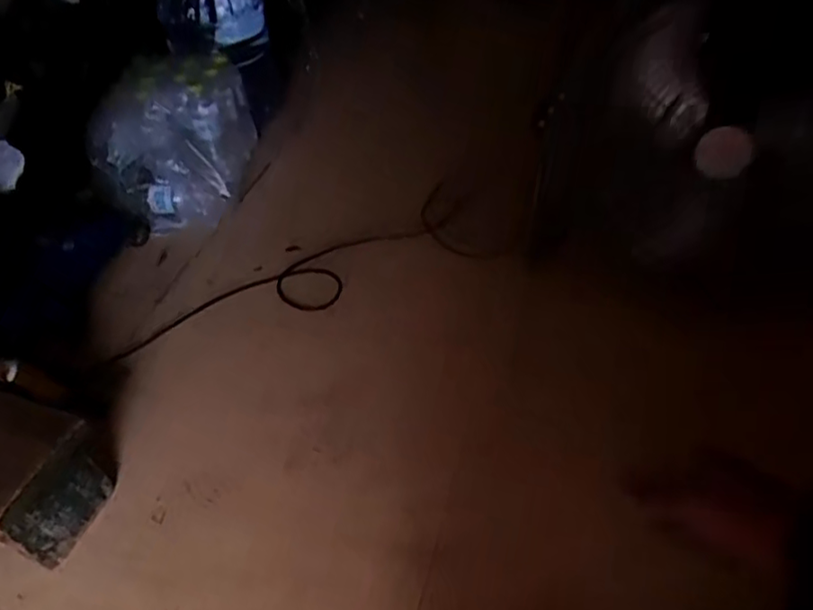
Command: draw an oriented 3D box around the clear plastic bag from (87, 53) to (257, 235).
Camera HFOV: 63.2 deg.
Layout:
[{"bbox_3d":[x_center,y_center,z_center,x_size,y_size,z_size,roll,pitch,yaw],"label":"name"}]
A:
[{"bbox_3d":[-0.475,-0.348,1.389,0.228,0.207,0.385,-2,44,4],"label":"clear plastic bag"}]

